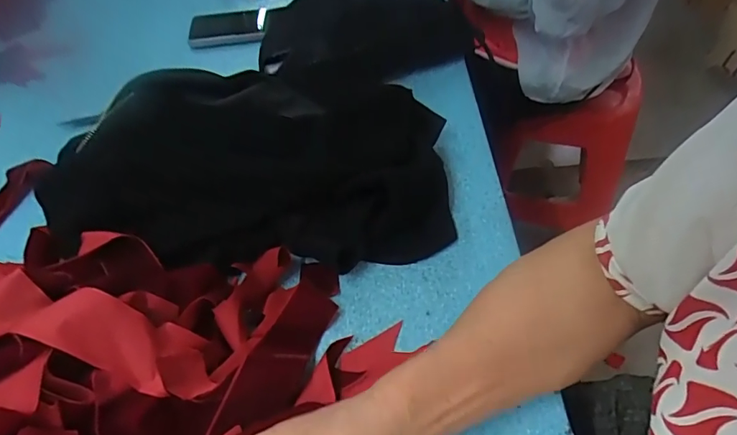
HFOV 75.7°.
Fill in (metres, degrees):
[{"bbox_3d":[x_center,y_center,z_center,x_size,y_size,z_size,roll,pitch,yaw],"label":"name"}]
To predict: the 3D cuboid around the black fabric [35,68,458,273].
[{"bbox_3d":[-0.100,-0.042,0.422,0.335,0.114,0.158,-5,50,1],"label":"black fabric"}]

